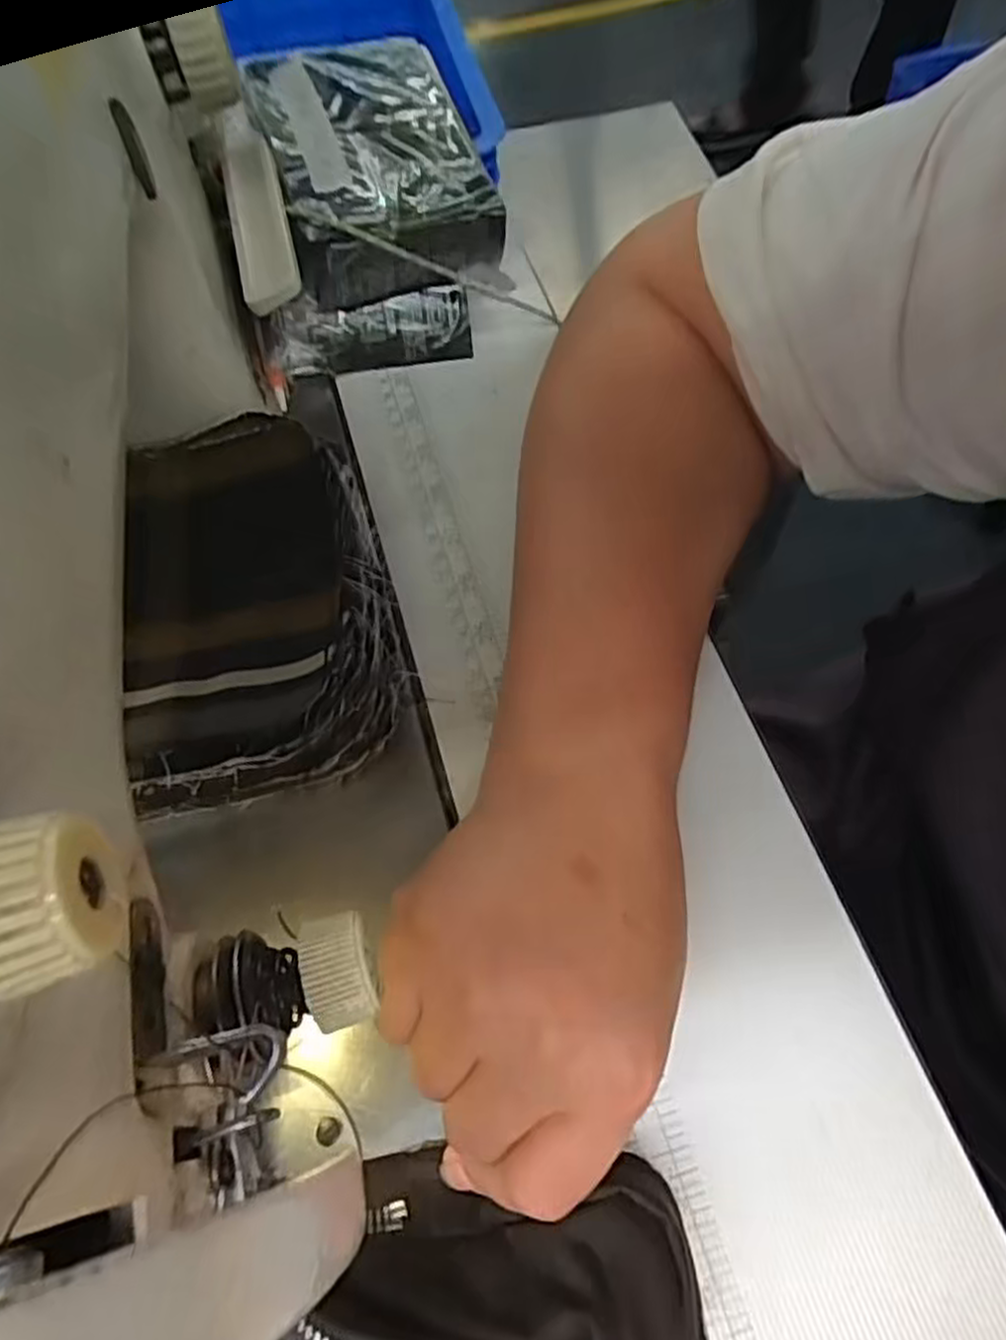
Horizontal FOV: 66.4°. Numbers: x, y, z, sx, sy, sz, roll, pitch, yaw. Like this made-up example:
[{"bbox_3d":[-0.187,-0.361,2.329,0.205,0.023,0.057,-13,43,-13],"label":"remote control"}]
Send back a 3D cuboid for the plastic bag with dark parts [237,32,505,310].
[{"bbox_3d":[-0.064,-0.244,0.369,0.094,0.041,0.145,-17,64,-6],"label":"plastic bag with dark parts"}]

